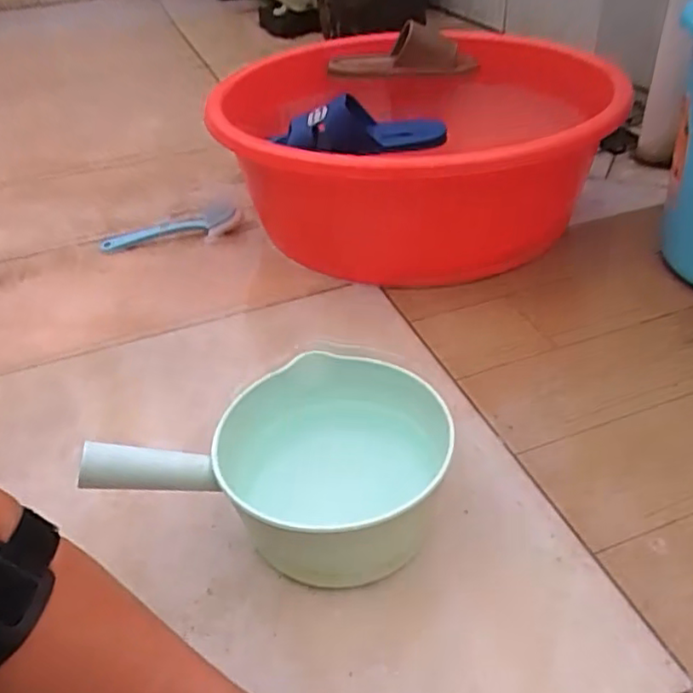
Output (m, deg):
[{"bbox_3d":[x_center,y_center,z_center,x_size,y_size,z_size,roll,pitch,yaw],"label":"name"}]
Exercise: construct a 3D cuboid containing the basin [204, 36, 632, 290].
[{"bbox_3d":[0.095,-0.290,1.015,0.560,0.257,0.560,-2,39,2],"label":"basin"}]

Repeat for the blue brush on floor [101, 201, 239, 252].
[{"bbox_3d":[-0.279,-0.183,1.027,0.217,0.038,0.051,-11,38,-7],"label":"blue brush on floor"}]

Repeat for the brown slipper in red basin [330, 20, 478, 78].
[{"bbox_3d":[0.089,-0.485,1.079,0.231,0.074,0.105,12,41,21],"label":"brown slipper in red basin"}]

